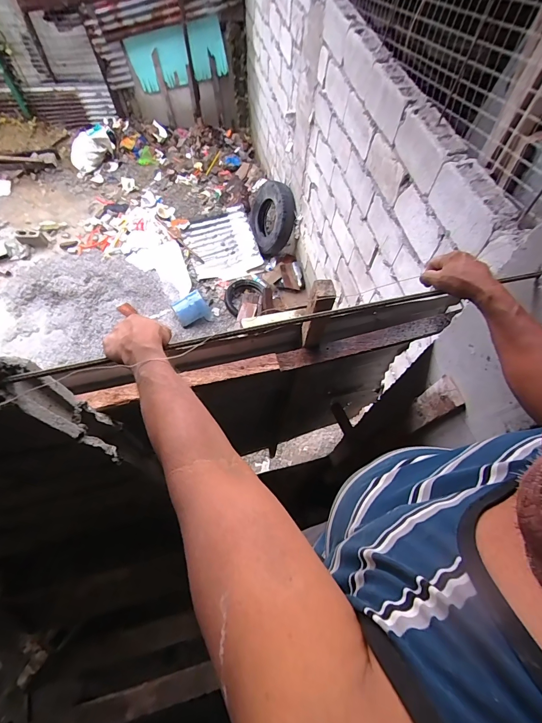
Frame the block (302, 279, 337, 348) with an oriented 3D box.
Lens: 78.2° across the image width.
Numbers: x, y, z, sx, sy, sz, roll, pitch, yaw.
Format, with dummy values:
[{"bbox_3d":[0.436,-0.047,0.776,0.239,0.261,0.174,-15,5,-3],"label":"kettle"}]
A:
[{"bbox_3d":[0.109,-0.096,0.790,0.060,0.233,0.048,7,63,1],"label":"block"}]

